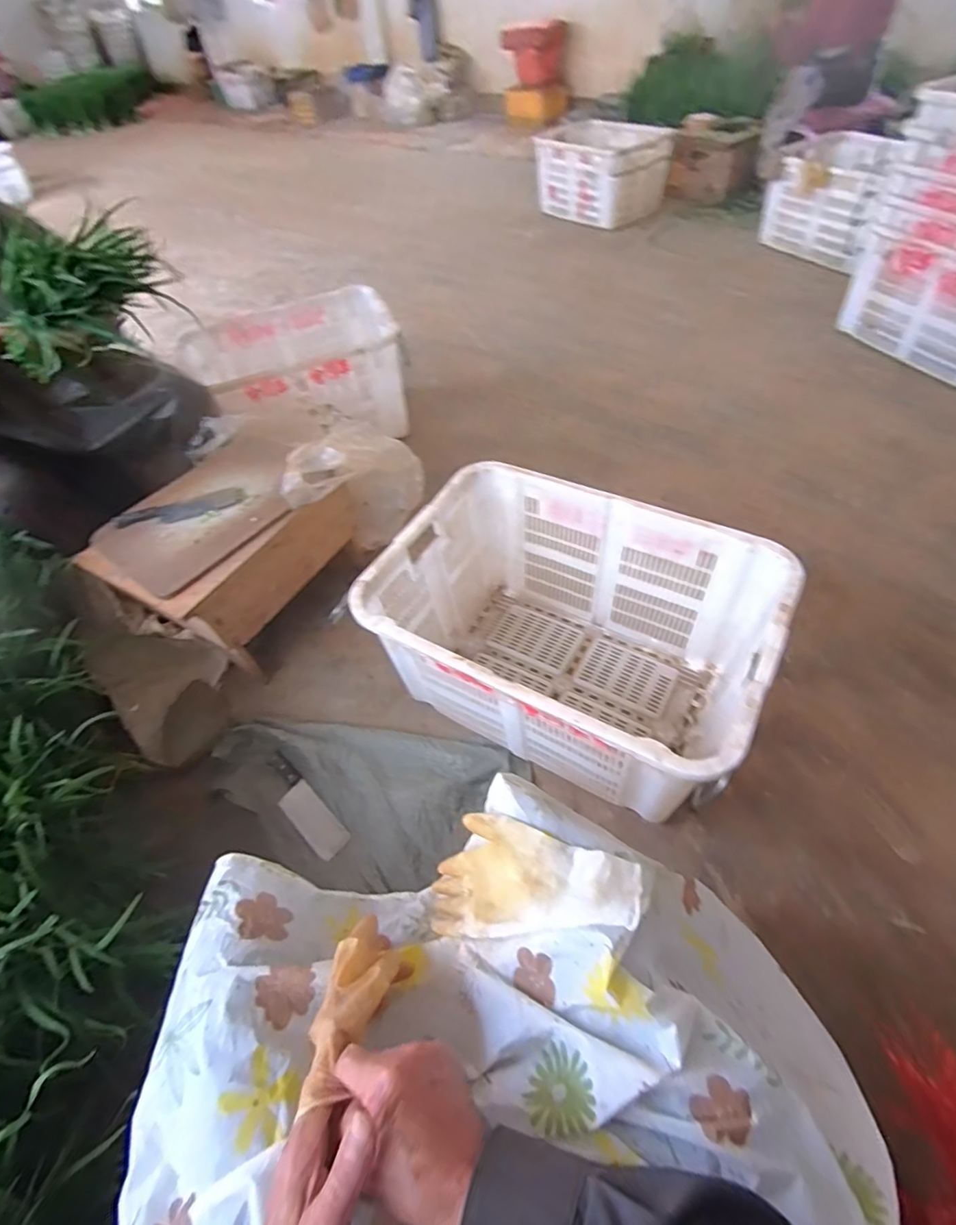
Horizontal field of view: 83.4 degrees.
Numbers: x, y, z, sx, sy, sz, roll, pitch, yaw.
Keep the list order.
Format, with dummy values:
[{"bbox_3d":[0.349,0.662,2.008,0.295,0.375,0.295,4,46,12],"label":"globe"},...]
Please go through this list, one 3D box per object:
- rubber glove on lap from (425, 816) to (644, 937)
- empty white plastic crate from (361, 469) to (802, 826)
[{"bbox_3d":[0.046,0.288,0.579,0.263,0.056,0.119,-16,46,31],"label":"rubber glove on lap"},{"bbox_3d":[0.171,0.057,1.061,0.653,0.370,0.463,24,58,23],"label":"empty white plastic crate"}]

